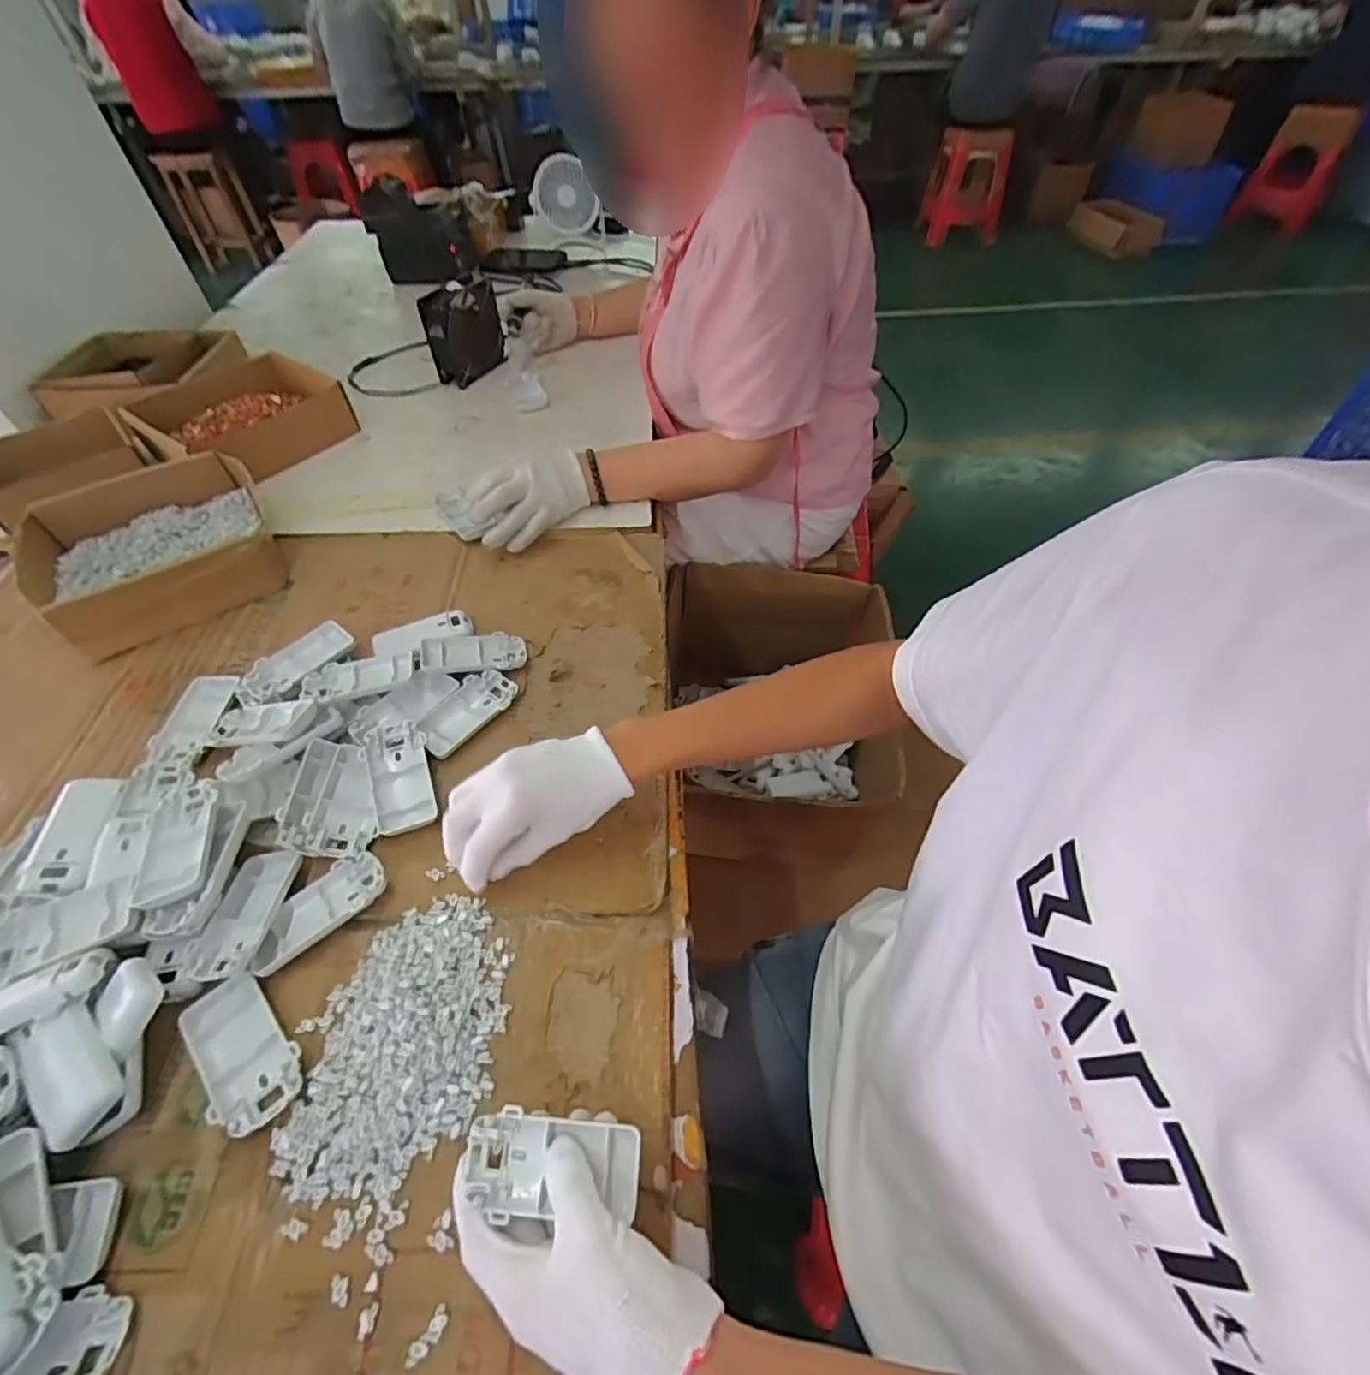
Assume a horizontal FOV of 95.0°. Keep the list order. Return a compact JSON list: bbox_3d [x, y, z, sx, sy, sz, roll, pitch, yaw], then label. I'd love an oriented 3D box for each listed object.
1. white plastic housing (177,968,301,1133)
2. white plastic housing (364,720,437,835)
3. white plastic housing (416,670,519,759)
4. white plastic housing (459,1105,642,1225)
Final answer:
[{"bbox_3d":[-0.284,0.232,0.401,0.097,0.008,0.051,34,59,25],"label":"white plastic housing"},{"bbox_3d":[-0.238,0.066,0.524,0.045,0.020,0.112,-14,54,-15],"label":"white plastic housing"},{"bbox_3d":[-0.196,0.020,0.567,0.050,0.010,0.093,34,60,25],"label":"white plastic housing"},{"bbox_3d":[-0.072,0.259,0.345,0.094,0.021,0.042,1,52,3],"label":"white plastic housing"}]

